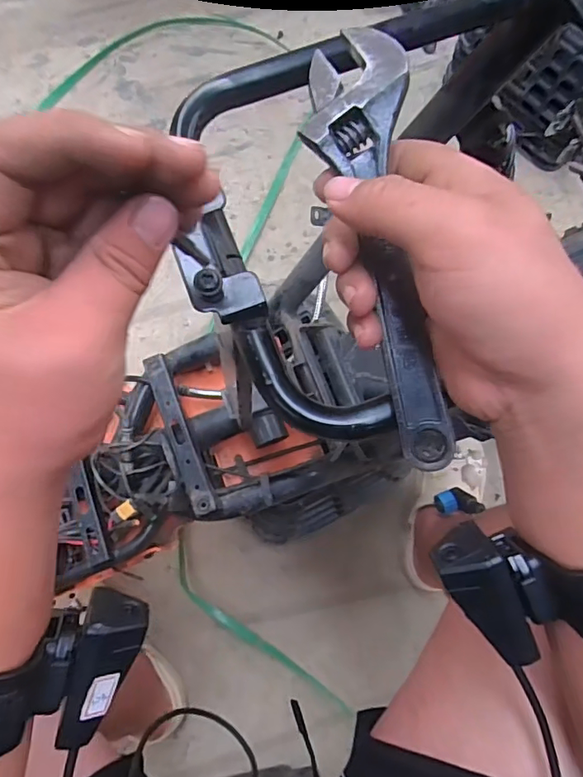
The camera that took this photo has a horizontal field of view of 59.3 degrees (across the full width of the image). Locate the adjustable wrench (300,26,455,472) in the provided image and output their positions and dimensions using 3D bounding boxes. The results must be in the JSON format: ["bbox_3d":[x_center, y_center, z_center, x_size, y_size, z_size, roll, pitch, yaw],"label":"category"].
[{"bbox_3d":[0.043,-0.060,0.229,0.043,0.015,0.193,-12,90,-5],"label":"adjustable wrench"}]

